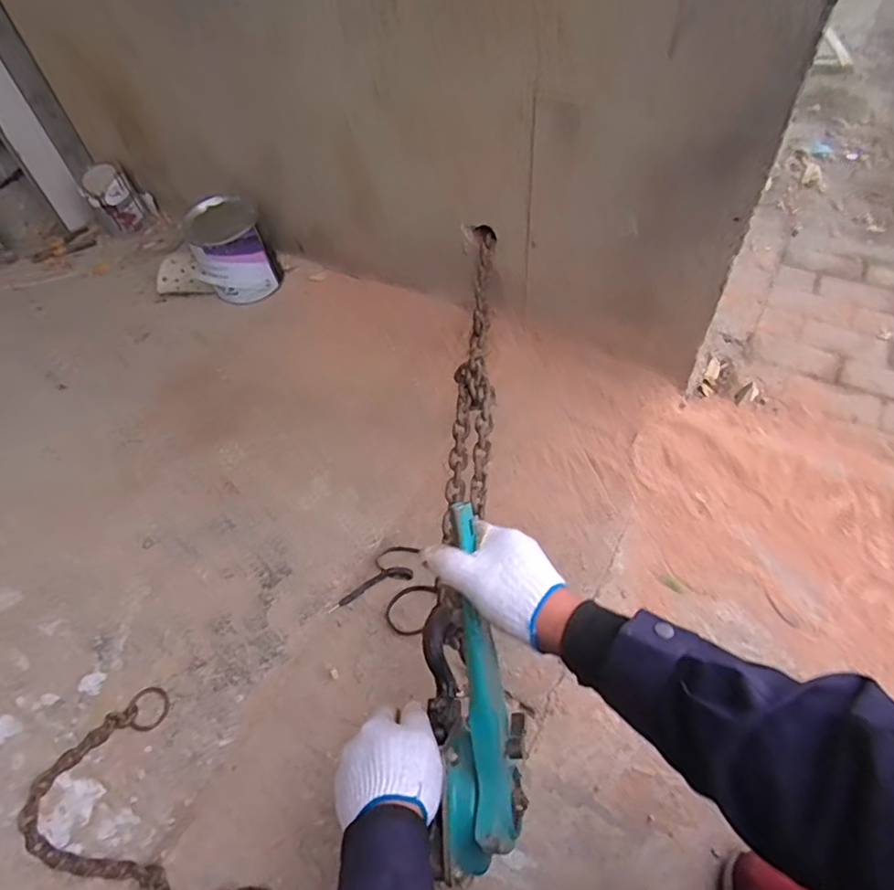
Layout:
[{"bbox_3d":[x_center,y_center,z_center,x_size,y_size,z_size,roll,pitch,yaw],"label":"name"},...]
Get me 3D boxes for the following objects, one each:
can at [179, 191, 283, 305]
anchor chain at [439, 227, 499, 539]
[{"bbox_3d":[-0.438,-0.395,1.177,0.159,0.173,0.145,-24,55,-13],"label":"can"},{"bbox_3d":[0.044,-0.110,0.844,0.059,0.068,0.538,2,54,6],"label":"anchor chain"}]

